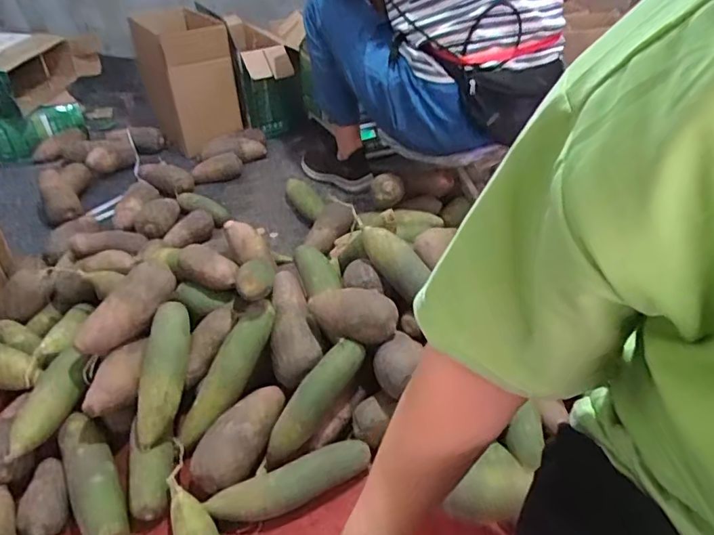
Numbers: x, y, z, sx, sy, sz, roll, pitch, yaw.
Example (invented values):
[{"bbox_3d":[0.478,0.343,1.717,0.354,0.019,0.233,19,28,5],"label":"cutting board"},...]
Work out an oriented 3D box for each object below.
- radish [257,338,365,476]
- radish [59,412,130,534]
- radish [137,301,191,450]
[{"bbox_3d":[-0.067,0.185,0.715,0.044,0.055,0.207,30,78,36],"label":"radish"},{"bbox_3d":[-0.346,0.279,0.698,0.059,0.057,0.204,-23,41,-26],"label":"radish"},{"bbox_3d":[-0.267,0.145,0.747,0.052,0.054,0.204,1,69,5],"label":"radish"}]

